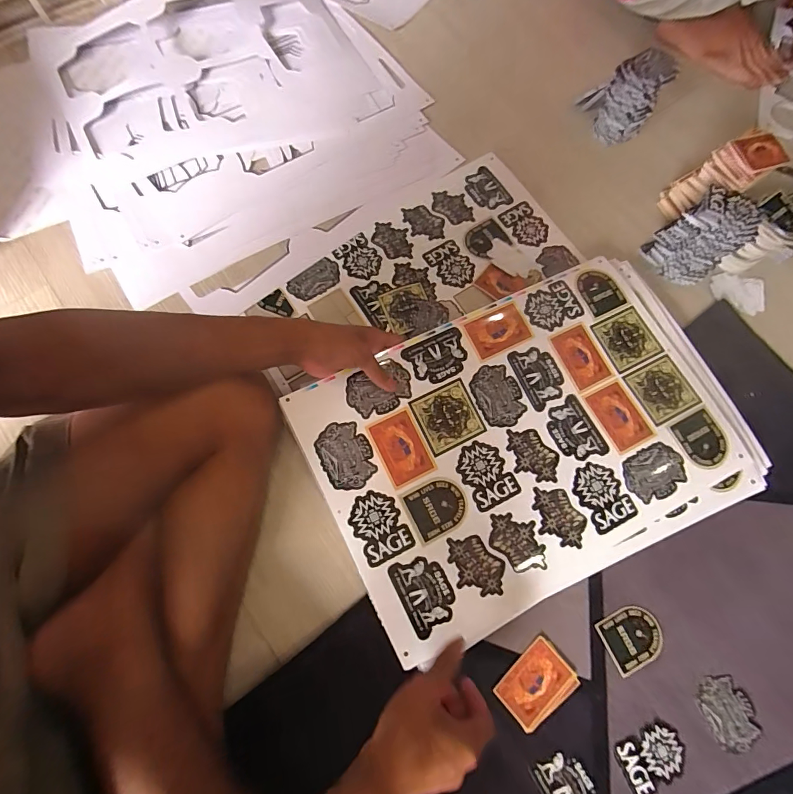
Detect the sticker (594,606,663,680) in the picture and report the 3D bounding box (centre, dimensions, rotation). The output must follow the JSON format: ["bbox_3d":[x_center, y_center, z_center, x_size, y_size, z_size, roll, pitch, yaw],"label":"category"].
[{"bbox_3d":[0.276,0.281,0.468,0.068,0.005,0.059,-26,77,-8],"label":"sticker"}]

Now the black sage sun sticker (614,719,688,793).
[{"bbox_3d":[0.280,0.394,0.433,0.073,0.004,0.055,-25,77,-8],"label":"black sage sun sticker"}]

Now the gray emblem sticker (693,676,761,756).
[{"bbox_3d":[0.373,0.354,0.448,0.060,0.004,0.071,-20,76,-7],"label":"gray emblem sticker"}]

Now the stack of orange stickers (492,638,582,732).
[{"bbox_3d":[0.157,0.324,0.447,0.083,0.005,0.061,-40,80,-11],"label":"stack of orange stickers"}]

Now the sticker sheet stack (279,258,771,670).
[{"bbox_3d":[0.161,0.048,0.481,0.494,0.014,0.330,-24,80,-8],"label":"sticker sheet stack"}]

